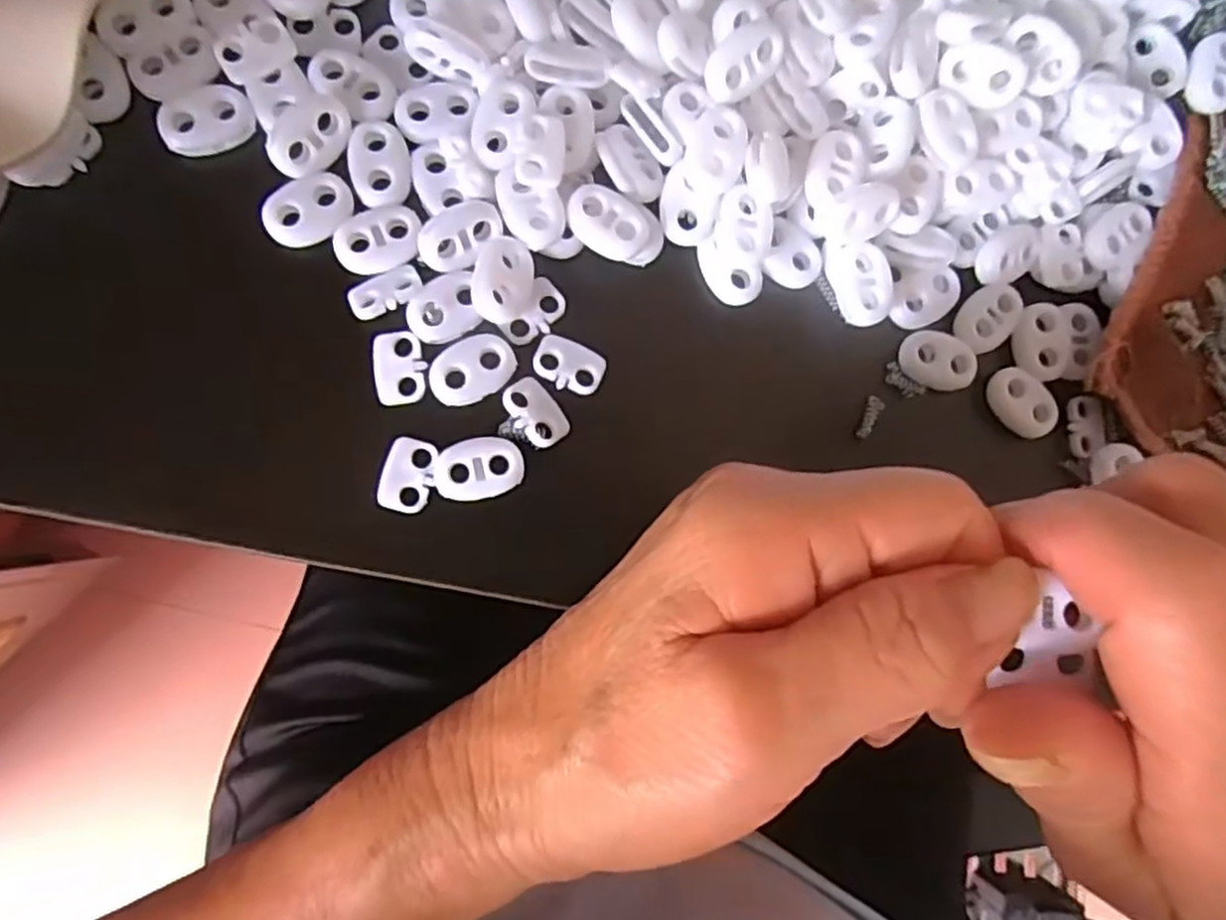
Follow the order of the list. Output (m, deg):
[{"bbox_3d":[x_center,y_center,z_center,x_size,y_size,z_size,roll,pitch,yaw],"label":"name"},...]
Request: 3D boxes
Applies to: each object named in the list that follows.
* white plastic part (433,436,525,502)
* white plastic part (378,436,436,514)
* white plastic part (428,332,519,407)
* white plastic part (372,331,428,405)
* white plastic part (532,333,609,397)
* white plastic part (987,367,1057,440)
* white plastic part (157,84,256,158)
[{"bbox_3d":[-0.034,0.002,0.193,0.022,0.004,0.016,-6,87,-9],"label":"white plastic part"},{"bbox_3d":[-0.052,0.004,0.192,0.012,0.004,0.018,18,84,-7],"label":"white plastic part"},{"bbox_3d":[-0.036,-0.024,0.194,0.022,0.004,0.015,-38,93,-9],"label":"white plastic part"},{"bbox_3d":[-0.055,-0.024,0.193,0.013,0.004,0.019,-8,88,-9],"label":"white plastic part"},{"bbox_3d":[-0.011,-0.025,0.200,0.019,0.004,0.013,18,84,-7],"label":"white plastic part"},{"bbox_3d":[0.119,-0.016,0.216,0.023,0.004,0.015,44,81,-4],"label":"white plastic part"},{"bbox_3d":[-0.102,-0.085,0.190,0.022,0.004,0.016,-23,90,-10],"label":"white plastic part"}]

